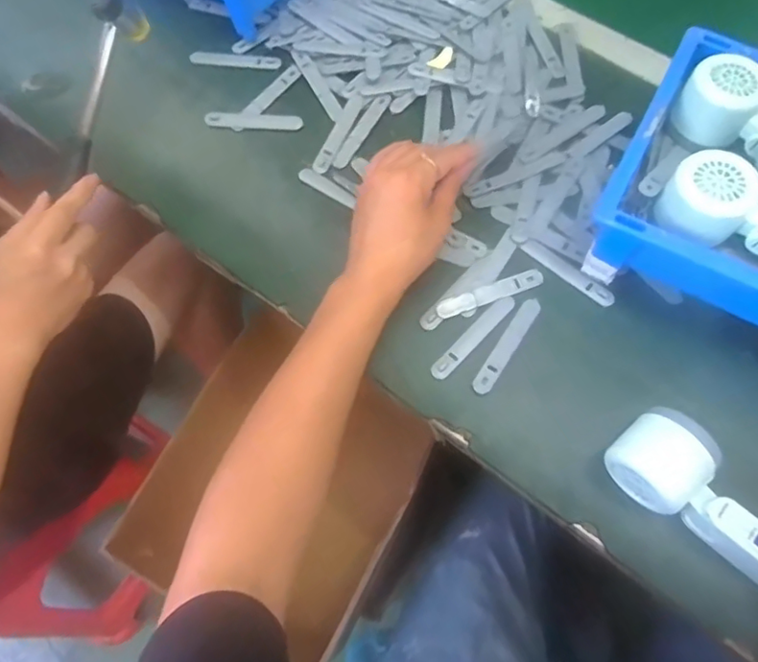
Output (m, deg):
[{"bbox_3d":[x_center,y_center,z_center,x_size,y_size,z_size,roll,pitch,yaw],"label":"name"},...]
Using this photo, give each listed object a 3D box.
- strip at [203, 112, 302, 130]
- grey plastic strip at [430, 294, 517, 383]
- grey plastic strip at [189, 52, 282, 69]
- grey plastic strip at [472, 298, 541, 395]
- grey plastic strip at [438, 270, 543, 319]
[{"bbox_3d":[-0.121,-0.204,0.554,0.094,0.004,0.016,4,70,2],"label":"strip"},{"bbox_3d":[0.078,0.004,0.468,0.014,0.004,0.093,43,76,14],"label":"grey plastic strip"},{"bbox_3d":[-0.147,-0.276,0.583,0.095,0.005,0.014,7,71,3],"label":"grey plastic strip"},{"bbox_3d":[0.106,0.011,0.466,0.014,0.004,0.094,33,74,11],"label":"grey plastic strip"},{"bbox_3d":[0.094,-0.032,0.478,0.094,0.004,0.016,-20,71,-7],"label":"grey plastic strip"}]

